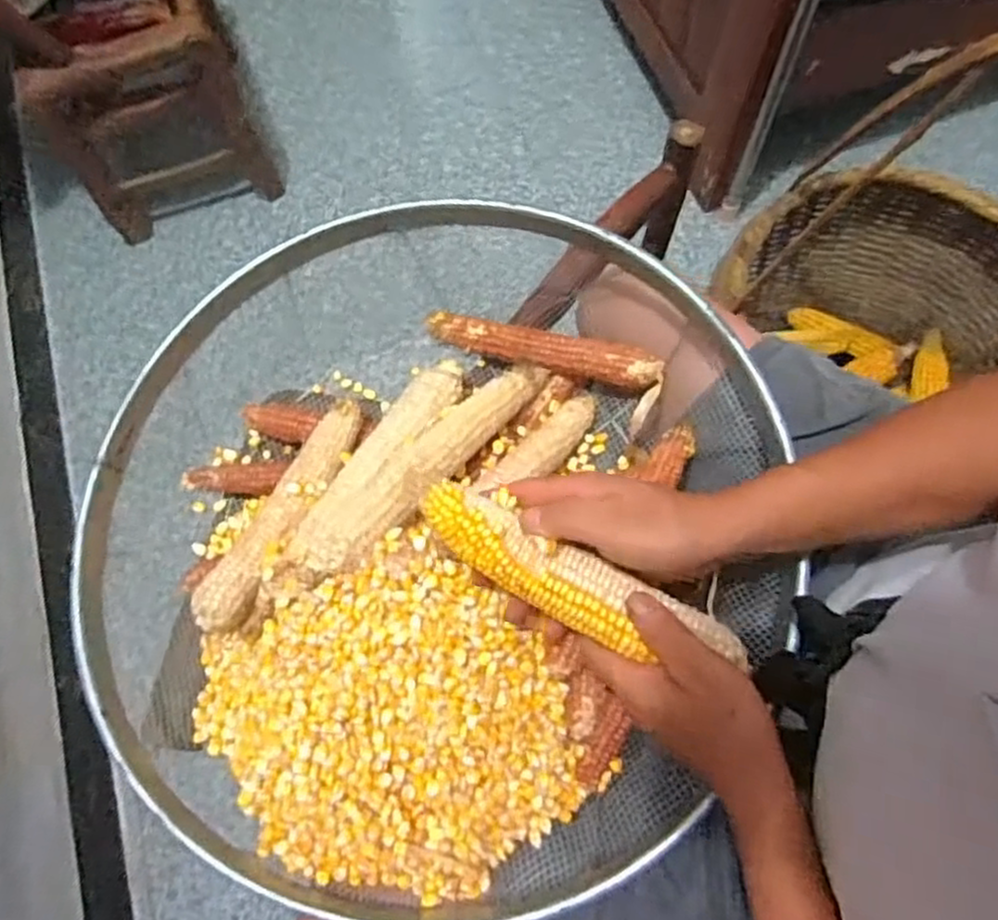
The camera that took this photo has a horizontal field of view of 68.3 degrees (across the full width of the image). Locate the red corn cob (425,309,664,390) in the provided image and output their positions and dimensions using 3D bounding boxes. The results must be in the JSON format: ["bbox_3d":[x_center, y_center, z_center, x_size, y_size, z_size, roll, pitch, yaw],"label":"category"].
[{"bbox_3d":[0.032,-0.091,0.610,0.198,0.042,0.033,15,69,8],"label":"red corn cob"}]

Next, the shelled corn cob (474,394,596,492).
[{"bbox_3d":[0.035,-0.012,0.591,0.123,0.028,0.039,-43,72,-15],"label":"shelled corn cob"}]

